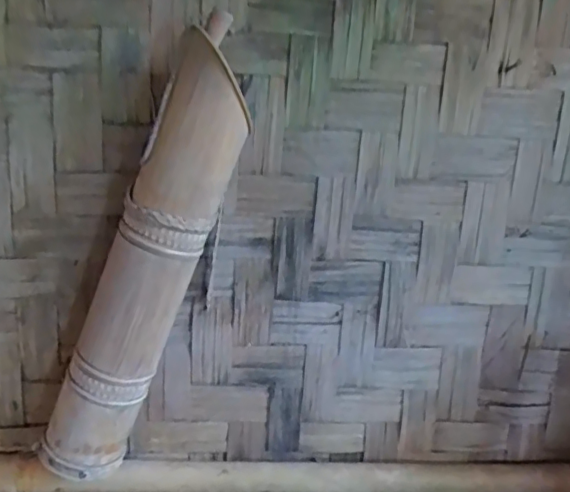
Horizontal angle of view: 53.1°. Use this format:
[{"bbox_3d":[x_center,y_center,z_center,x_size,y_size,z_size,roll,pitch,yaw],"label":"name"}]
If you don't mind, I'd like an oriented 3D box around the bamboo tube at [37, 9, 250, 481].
[{"bbox_3d":[-0.121,0.019,0.506,0.073,0.432,0.064,13,17,-35],"label":"bamboo tube"}]

